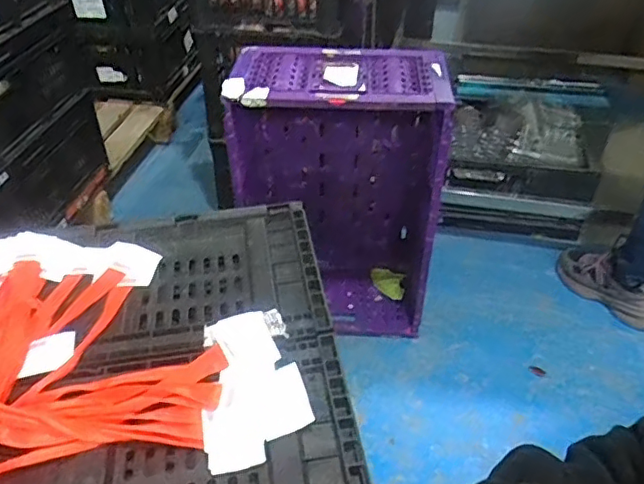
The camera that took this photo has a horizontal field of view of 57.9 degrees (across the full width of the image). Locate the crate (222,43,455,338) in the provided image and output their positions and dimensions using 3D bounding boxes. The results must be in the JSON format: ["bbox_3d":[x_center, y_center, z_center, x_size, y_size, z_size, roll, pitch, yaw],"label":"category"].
[{"bbox_3d":[0.035,-0.084,1.241,0.390,0.609,0.269,3,40,4],"label":"crate"}]

